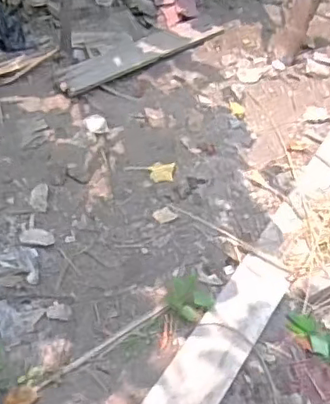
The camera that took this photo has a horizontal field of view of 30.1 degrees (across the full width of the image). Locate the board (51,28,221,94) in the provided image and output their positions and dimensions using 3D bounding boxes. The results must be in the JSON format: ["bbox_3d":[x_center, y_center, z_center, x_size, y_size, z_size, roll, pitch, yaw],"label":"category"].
[{"bbox_3d":[-0.067,-0.415,1.709,0.561,0.024,0.088,-31,72,-33],"label":"board"}]

